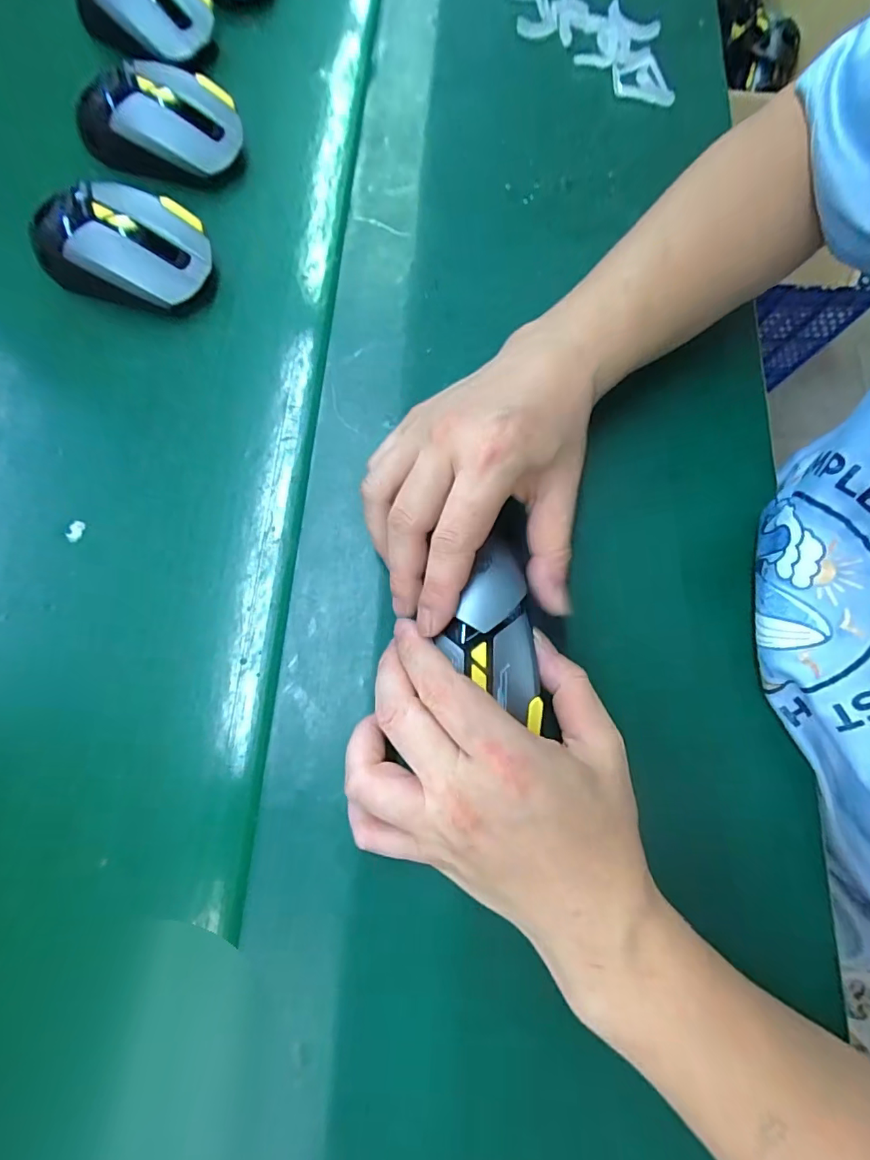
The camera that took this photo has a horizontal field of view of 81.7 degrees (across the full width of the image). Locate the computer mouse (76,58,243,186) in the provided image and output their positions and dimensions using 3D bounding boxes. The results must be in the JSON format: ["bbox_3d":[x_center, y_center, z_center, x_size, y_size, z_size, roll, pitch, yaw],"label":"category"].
[{"bbox_3d":[-0.196,-0.328,0.360,0.112,0.043,0.060,13,74,-2],"label":"computer mouse"}]

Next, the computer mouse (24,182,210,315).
[{"bbox_3d":[-0.202,-0.217,0.328,0.112,0.046,0.065,14,74,3],"label":"computer mouse"}]

